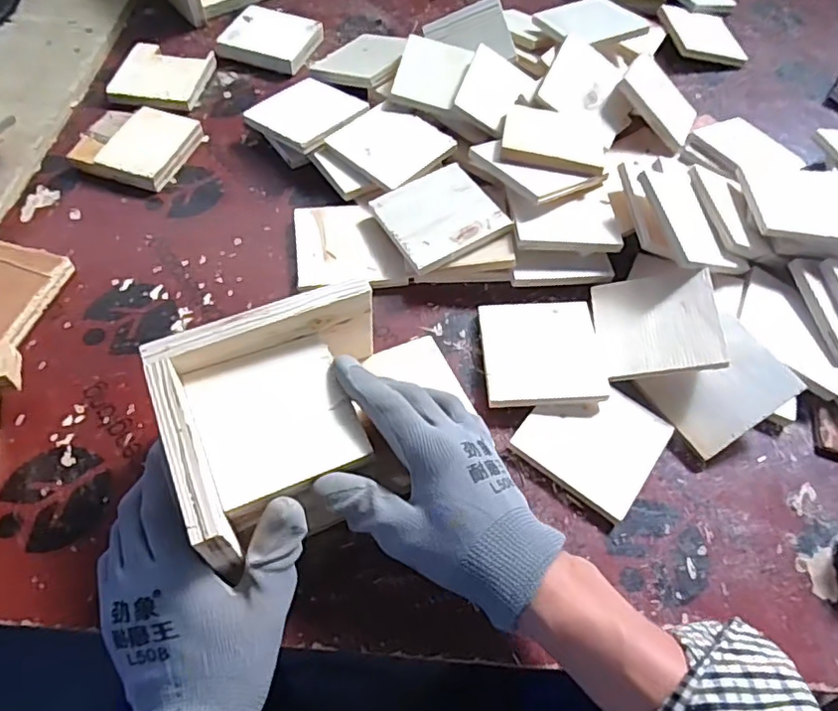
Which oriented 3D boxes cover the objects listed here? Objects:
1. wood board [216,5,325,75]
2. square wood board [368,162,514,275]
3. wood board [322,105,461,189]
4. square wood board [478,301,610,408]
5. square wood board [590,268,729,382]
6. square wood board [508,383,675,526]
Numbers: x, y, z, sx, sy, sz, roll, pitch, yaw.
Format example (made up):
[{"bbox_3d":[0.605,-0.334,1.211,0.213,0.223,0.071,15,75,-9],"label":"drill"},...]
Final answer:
[{"bbox_3d":[-0.165,-0.357,0.653,0.093,0.013,0.080,18,60,7],"label":"wood board"},{"bbox_3d":[0.017,-0.120,0.496,0.090,0.007,0.094,-28,60,-10],"label":"square wood board"},{"bbox_3d":[-0.026,-0.197,0.544,0.087,0.010,0.086,40,65,18],"label":"wood board"},{"bbox_3d":[0.095,-0.003,0.457,0.091,0.013,0.090,-1,60,-4],"label":"square wood board"},{"bbox_3d":[0.185,-0.026,0.456,0.088,0.005,0.089,-9,57,20],"label":"square wood board"},{"bbox_3d":[0.127,0.060,0.426,0.090,0.006,0.088,35,68,14],"label":"square wood board"}]

